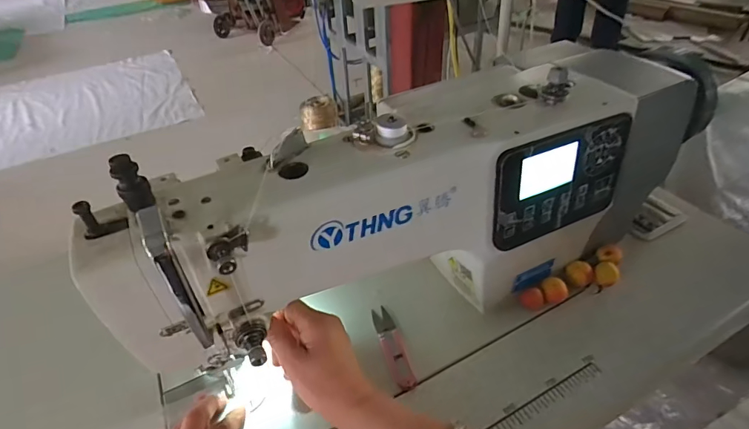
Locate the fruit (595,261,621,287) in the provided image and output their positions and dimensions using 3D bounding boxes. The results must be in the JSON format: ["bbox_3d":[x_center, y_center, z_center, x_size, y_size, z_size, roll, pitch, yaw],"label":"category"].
[{"bbox_3d":[0.270,0.070,0.497,0.024,0.020,0.024,21,46,25],"label":"fruit"}]

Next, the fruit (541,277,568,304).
[{"bbox_3d":[0.205,0.087,0.488,0.028,0.022,0.025,21,46,25],"label":"fruit"}]

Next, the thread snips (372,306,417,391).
[{"bbox_3d":[0.020,0.140,0.457,0.022,0.010,0.102,-12,42,-9],"label":"thread snips"}]

